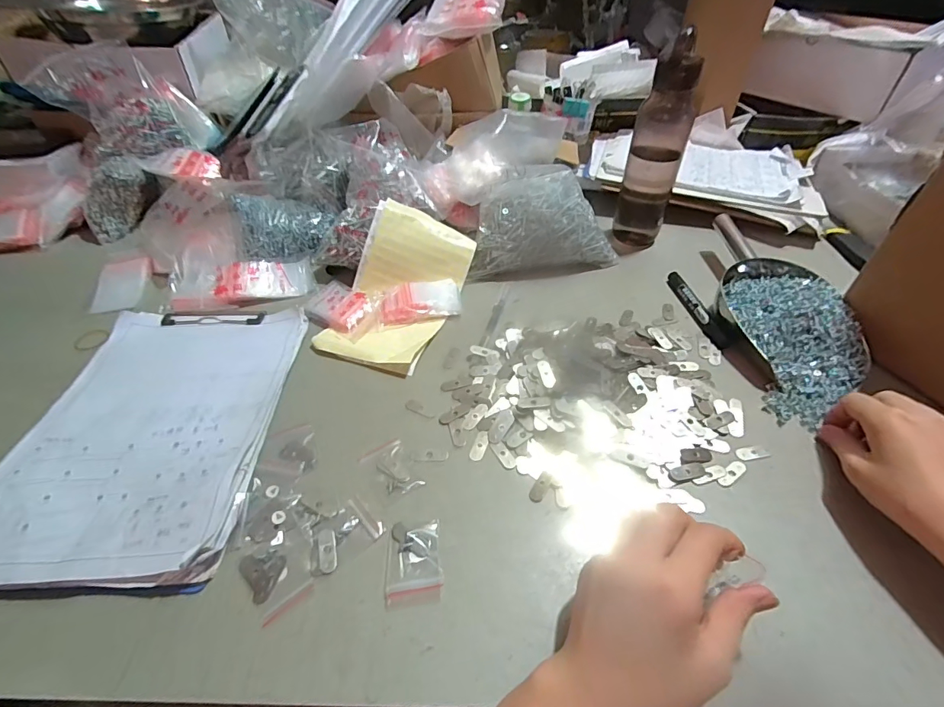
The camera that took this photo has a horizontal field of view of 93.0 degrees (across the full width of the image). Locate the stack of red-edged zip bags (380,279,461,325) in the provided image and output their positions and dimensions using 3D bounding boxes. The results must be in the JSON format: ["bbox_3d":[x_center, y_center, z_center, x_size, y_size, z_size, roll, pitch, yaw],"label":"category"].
[{"bbox_3d":[-0.063,-0.064,0.543,0.095,0.022,0.051,-9,44,-8],"label":"stack of red-edged zip bags"}]

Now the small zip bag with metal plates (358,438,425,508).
[{"bbox_3d":[-0.070,0.101,0.388,0.039,0.004,0.056,-26,49,-24],"label":"small zip bag with metal plates"}]

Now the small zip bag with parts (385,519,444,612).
[{"bbox_3d":[-0.043,0.153,0.329,0.040,0.007,0.060,-4,44,-3],"label":"small zip bag with parts"}]

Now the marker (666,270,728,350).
[{"bbox_3d":[0.267,-0.057,0.541,0.019,0.010,0.139,-4,44,-4],"label":"marker"}]

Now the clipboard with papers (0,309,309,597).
[{"bbox_3d":[-0.297,0.062,0.421,0.219,0.025,0.304,-2,44,-1],"label":"clipboard with papers"}]

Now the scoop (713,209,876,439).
[{"bbox_3d":[0.344,-0.054,0.514,0.122,0.051,0.304,-1,44,0],"label":"scoop"}]

